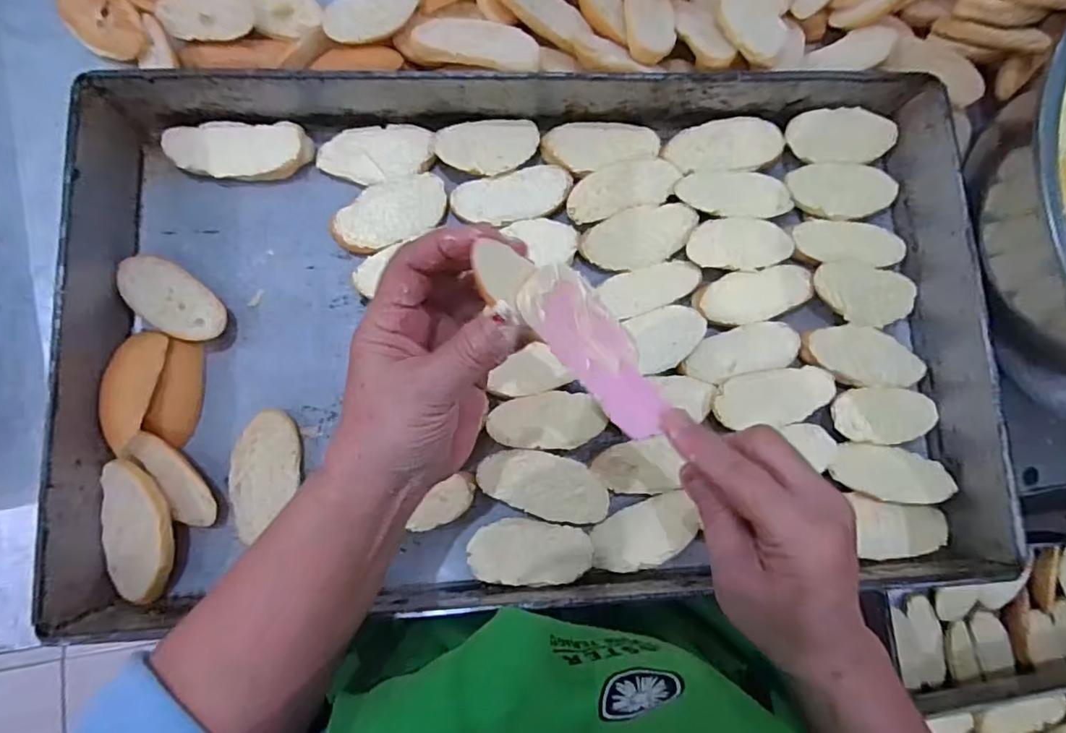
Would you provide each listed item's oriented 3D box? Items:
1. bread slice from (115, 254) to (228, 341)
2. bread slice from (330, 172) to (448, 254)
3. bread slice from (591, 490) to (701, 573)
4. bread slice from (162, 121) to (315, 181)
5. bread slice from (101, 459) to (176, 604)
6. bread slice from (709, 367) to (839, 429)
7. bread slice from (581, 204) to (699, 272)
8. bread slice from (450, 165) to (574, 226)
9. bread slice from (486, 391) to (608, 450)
[{"bbox_3d":[-0.260,-0.048,0.401,0.078,0.025,0.041,36,81,5],"label":"bread slice"},{"bbox_3d":[-0.108,-0.117,0.417,0.088,0.010,0.048,-27,81,-6],"label":"bread slice"},{"bbox_3d":[0.080,0.120,0.393,0.077,0.007,0.042,-25,81,-6],"label":"bread slice"},{"bbox_3d":[-0.223,-0.163,0.419,0.104,0.021,0.039,1,80,-1],"label":"bread slice"},{"bbox_3d":[-0.264,0.109,0.367,0.041,0.017,0.092,-8,89,11],"label":"bread slice"},{"bbox_3d":[0.178,0.023,0.406,0.091,0.011,0.040,-9,80,-3],"label":"bread slice"},{"bbox_3d":[0.083,-0.100,0.424,0.091,0.018,0.040,-12,80,-3],"label":"bread slice"},{"bbox_3d":[-0.015,-0.131,0.424,0.091,0.005,0.038,-15,80,-4],"label":"bread slice"},{"bbox_3d":[0.011,0.038,0.392,0.082,0.009,0.040,0,80,-1],"label":"bread slice"}]

